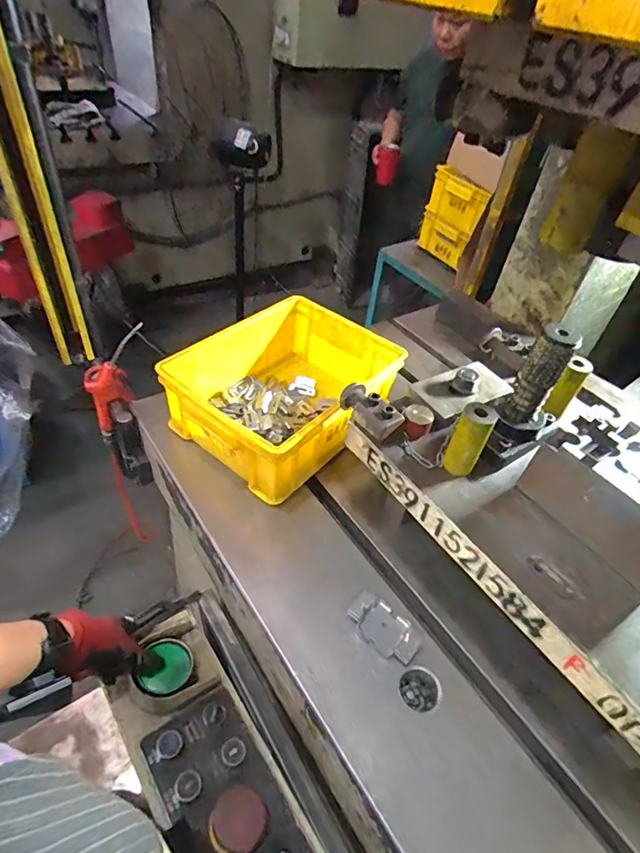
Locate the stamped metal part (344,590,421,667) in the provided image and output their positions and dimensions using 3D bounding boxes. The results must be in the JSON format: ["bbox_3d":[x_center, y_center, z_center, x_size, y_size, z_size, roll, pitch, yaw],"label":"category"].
[{"bbox_3d":[0.079,0.247,0.578,0.090,0.012,0.052,35,50,26],"label":"stamped metal part"}]

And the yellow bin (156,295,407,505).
[{"bbox_3d":[-0.057,-0.061,0.802,0.266,0.132,0.339,31,48,22],"label":"yellow bin"}]

